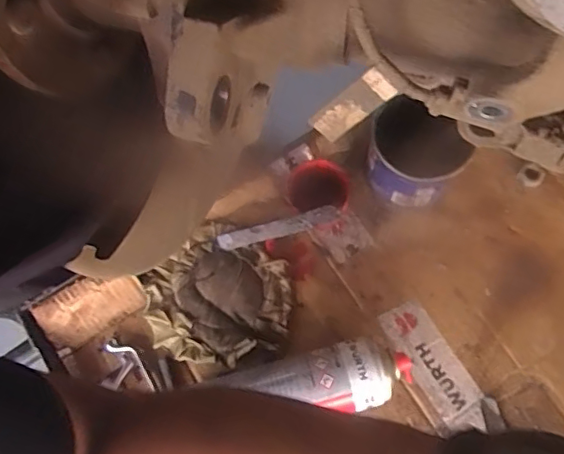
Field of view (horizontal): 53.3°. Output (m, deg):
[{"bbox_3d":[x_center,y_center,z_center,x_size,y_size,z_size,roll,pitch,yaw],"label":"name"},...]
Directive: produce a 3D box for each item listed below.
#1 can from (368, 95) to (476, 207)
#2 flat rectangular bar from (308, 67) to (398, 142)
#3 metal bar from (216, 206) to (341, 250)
[{"bbox_3d":[0.140,-0.076,0.596,0.097,0.086,0.092,-1,73,4],"label":"can"},{"bbox_3d":[0.030,-0.053,0.248,0.017,0.041,0.006,39,42,-18],"label":"flat rectangular bar"},{"bbox_3d":[-0.006,0.002,0.589,0.135,0.018,0.019,-15,66,21],"label":"metal bar"}]

